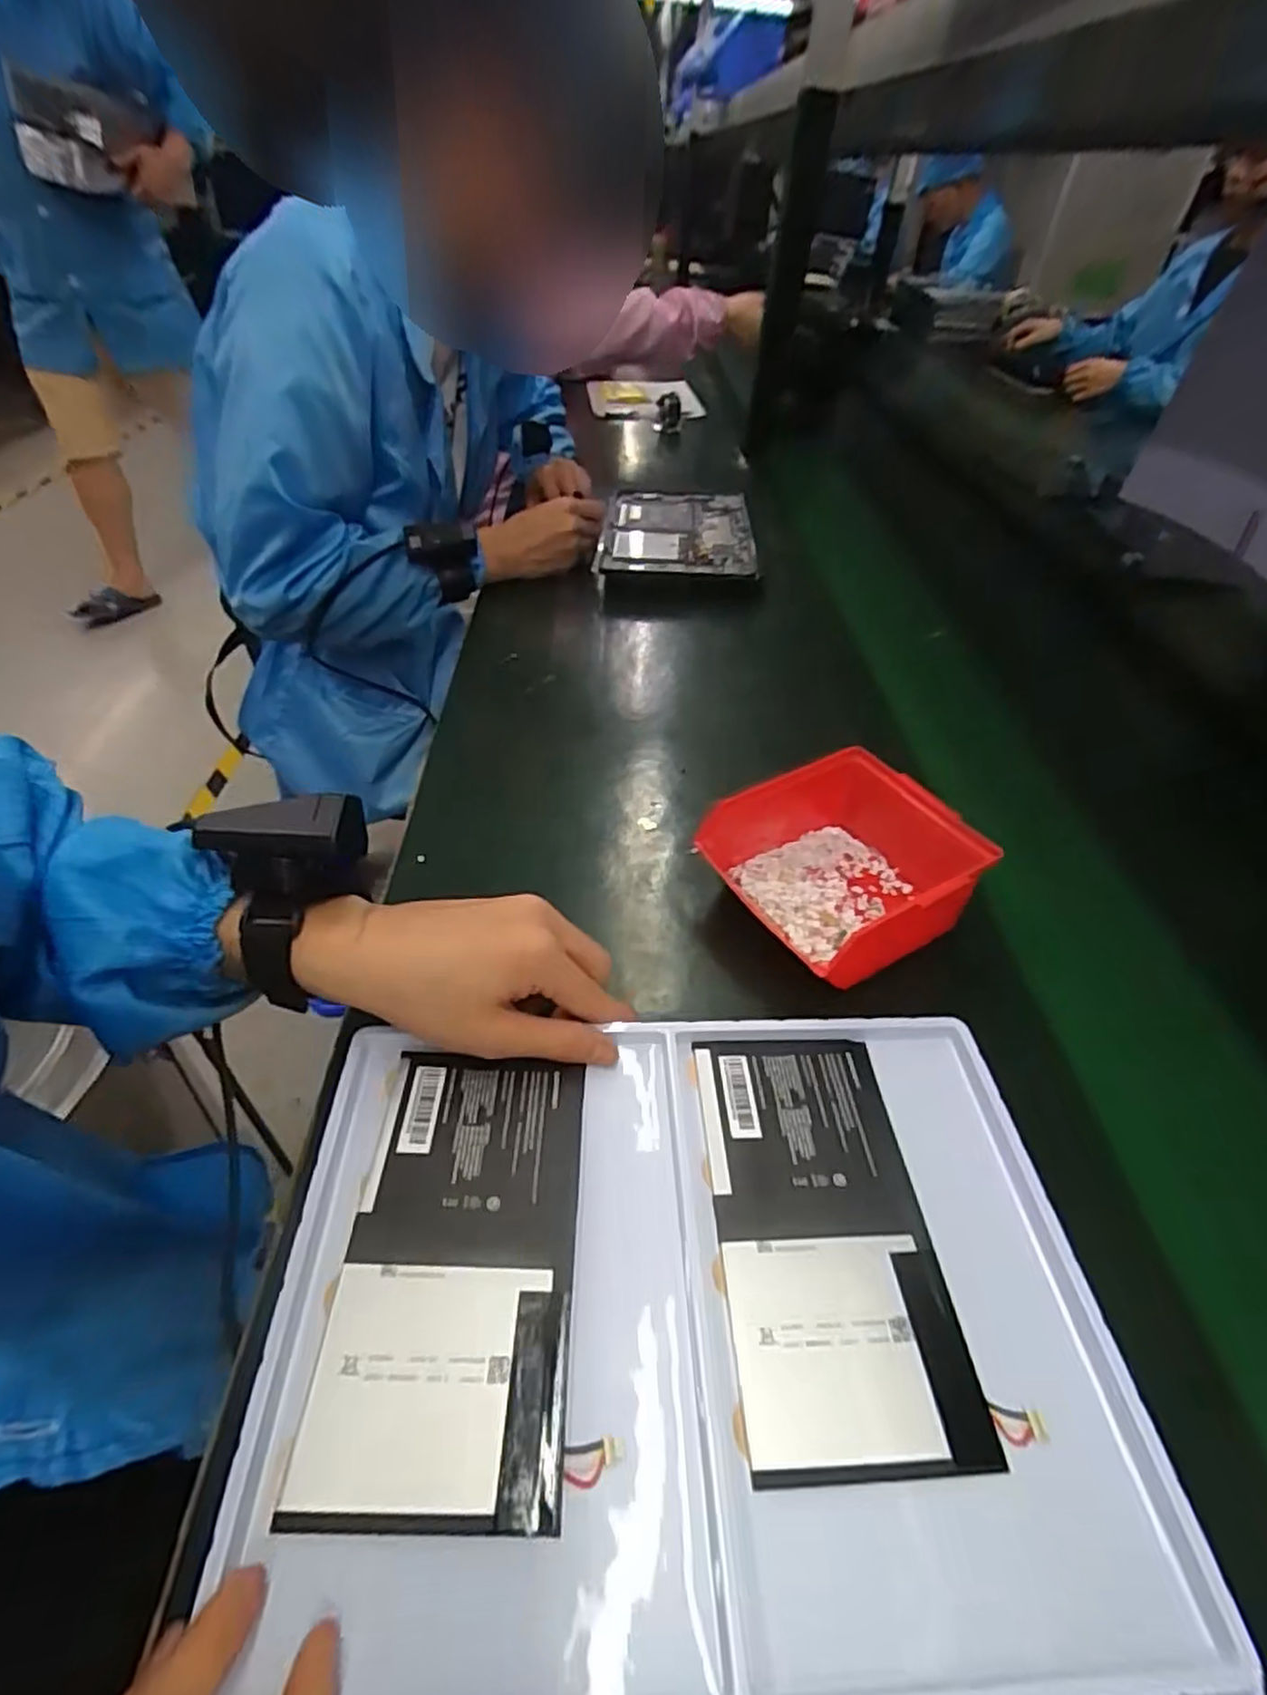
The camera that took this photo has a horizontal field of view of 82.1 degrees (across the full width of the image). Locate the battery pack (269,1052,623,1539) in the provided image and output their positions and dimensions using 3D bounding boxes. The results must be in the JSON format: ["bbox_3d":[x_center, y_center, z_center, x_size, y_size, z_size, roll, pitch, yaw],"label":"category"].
[{"bbox_3d":[-0.068,0.164,0.298,0.097,0.008,0.169,0,42,-1],"label":"battery pack"}]

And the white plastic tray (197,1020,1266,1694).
[{"bbox_3d":[0.025,0.176,0.290,0.311,0.021,0.235,-2,42,-3],"label":"white plastic tray"}]

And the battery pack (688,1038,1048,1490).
[{"bbox_3d":[0.083,0.162,0.317,0.096,0.008,0.172,-2,42,-3],"label":"battery pack"}]

